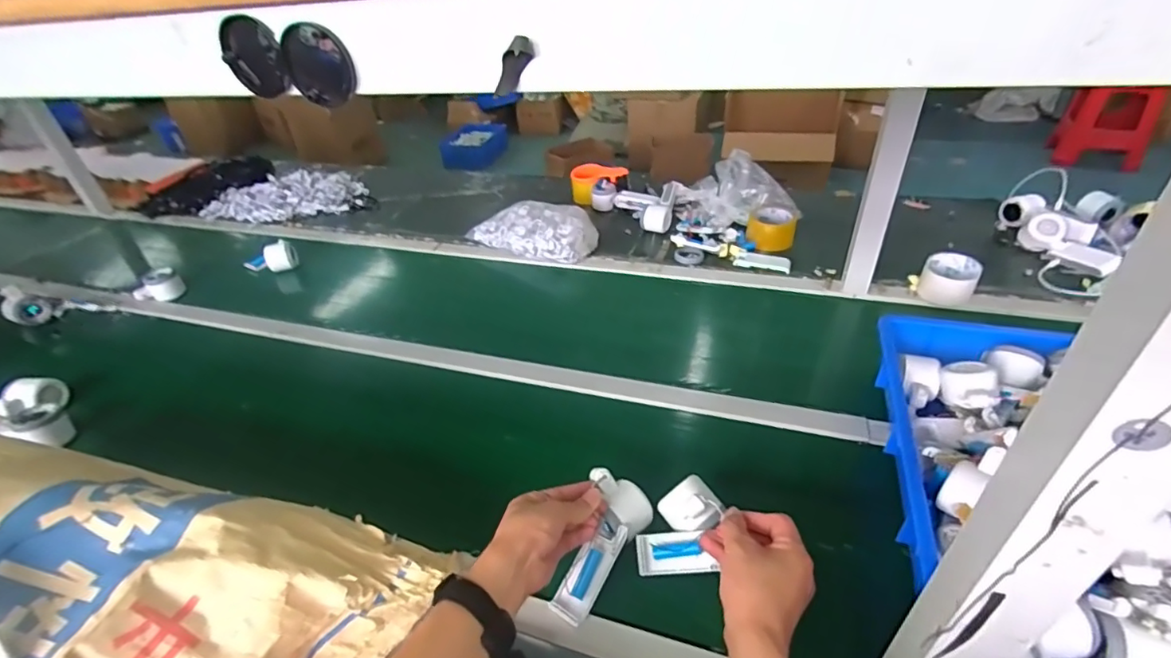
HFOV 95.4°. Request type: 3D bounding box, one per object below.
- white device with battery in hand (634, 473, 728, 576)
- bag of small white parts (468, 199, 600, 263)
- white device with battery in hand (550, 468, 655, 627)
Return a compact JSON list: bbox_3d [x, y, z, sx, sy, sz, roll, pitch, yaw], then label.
[{"bbox_3d":[0.093,0.211,0.570,0.109,0.040,0.093,-19,64,23],"label":"white device with battery in hand"},{"bbox_3d":[-0.112,-0.219,1.159,0.296,0.070,0.139,20,44,30],"label":"bag of small white parts"},{"bbox_3d":[0.012,0.231,0.570,0.063,0.049,0.151,17,61,29],"label":"white device with battery in hand"}]

